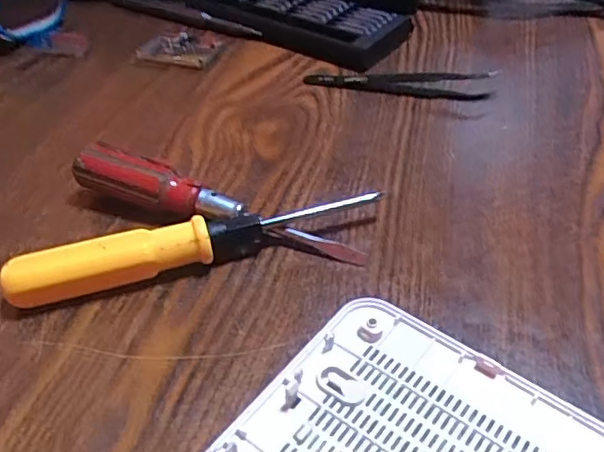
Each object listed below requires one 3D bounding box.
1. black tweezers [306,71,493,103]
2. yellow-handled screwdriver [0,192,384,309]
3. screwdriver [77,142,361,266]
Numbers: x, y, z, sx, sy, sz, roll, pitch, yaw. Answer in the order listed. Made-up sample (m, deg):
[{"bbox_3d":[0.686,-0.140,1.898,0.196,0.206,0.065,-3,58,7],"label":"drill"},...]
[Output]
[{"bbox_3d":[0.057,-0.087,0.353,0.109,0.013,0.016,7,42,8],"label":"black tweezers"},{"bbox_3d":[-0.043,0.006,0.249,0.152,0.018,0.018,-16,44,-17],"label":"yellow-handled screwdriver"},{"bbox_3d":[-0.039,-0.008,0.261,0.135,0.025,0.016,16,44,18],"label":"screwdriver"}]

